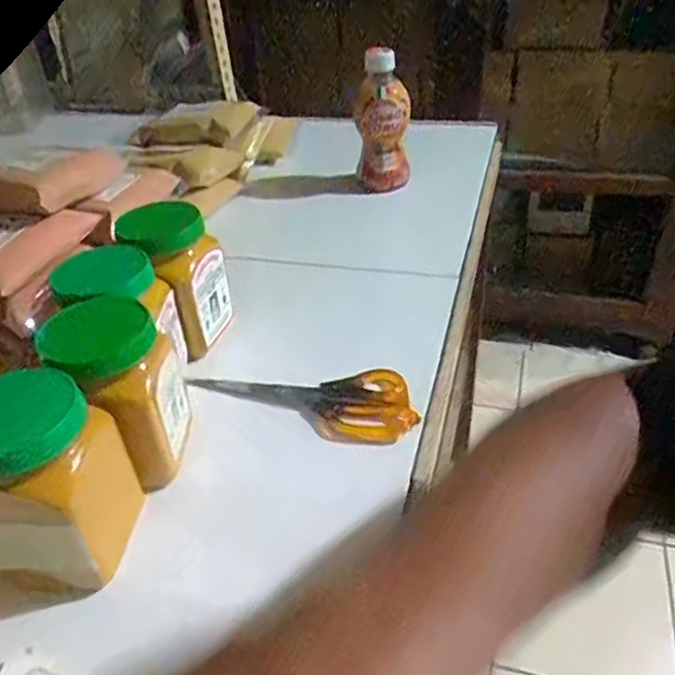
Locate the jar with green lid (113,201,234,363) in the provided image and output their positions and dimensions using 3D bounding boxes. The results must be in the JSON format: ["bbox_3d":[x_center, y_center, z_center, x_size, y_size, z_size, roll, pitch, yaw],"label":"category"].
[{"bbox_3d":[-0.128,-0.047,0.482,0.064,0.103,0.060,7,39,14],"label":"jar with green lid"}]

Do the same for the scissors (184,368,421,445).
[{"bbox_3d":[-0.025,0.040,0.450,0.164,0.014,0.064,8,39,15],"label":"scissors"}]

